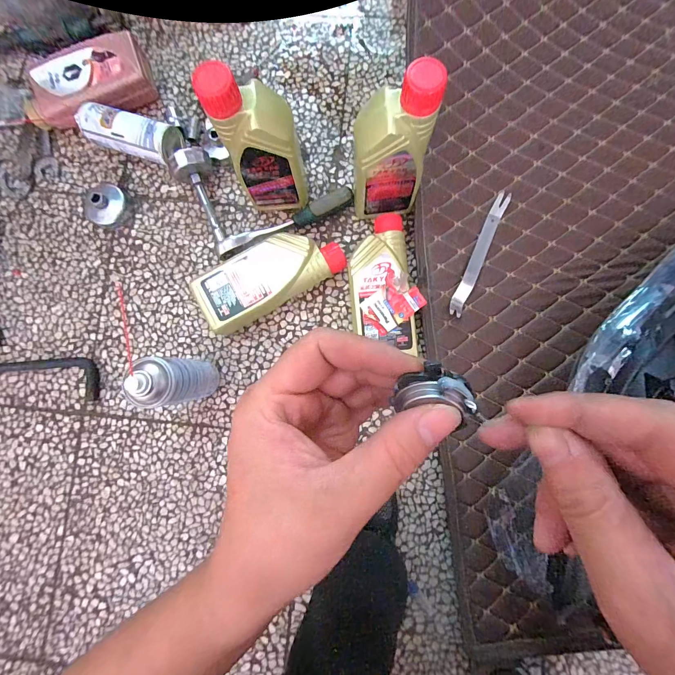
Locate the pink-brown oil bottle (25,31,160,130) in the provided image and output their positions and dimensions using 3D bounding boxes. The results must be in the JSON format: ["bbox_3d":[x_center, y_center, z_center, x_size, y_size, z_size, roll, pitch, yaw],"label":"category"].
[{"bbox_3d":[-0.455,-0.453,0.591,0.229,0.052,0.122,-22,84,0],"label":"pink-brown oil bottle"}]

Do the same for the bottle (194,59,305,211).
[{"bbox_3d":[-0.098,-0.258,0.472,0.107,0.244,0.072,-13,84,1],"label":"bottle"}]

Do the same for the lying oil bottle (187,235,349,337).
[{"bbox_3d":[-0.108,-0.100,0.545,0.239,0.068,0.098,-28,84,0],"label":"lying oil bottle"}]

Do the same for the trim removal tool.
[{"bbox_3d":[0.241,-0.141,0.549,0.028,0.012,0.227,24,86,5],"label":"trim removal tool"}]

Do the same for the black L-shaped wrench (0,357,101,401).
[{"bbox_3d":[-0.679,0.063,0.583,0.529,0.029,0.073,2,85,3],"label":"black L-shaped wrench"}]

